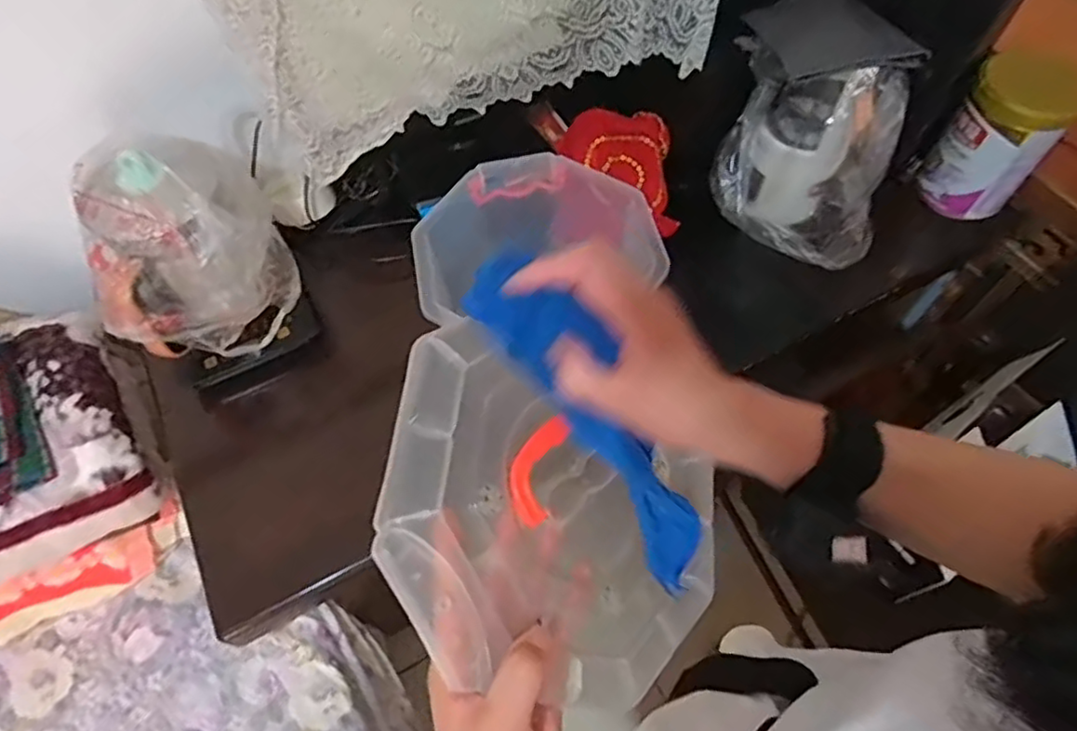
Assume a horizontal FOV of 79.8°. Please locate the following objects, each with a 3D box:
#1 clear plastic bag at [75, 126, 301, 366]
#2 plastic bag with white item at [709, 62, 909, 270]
[{"bbox_3d":[-0.409,-0.135,0.770,0.180,0.226,0.205,-16,62,-8],"label":"clear plastic bag"},{"bbox_3d":[0.352,-0.274,0.851,0.230,0.246,0.108,32,66,18],"label":"plastic bag with white item"}]

